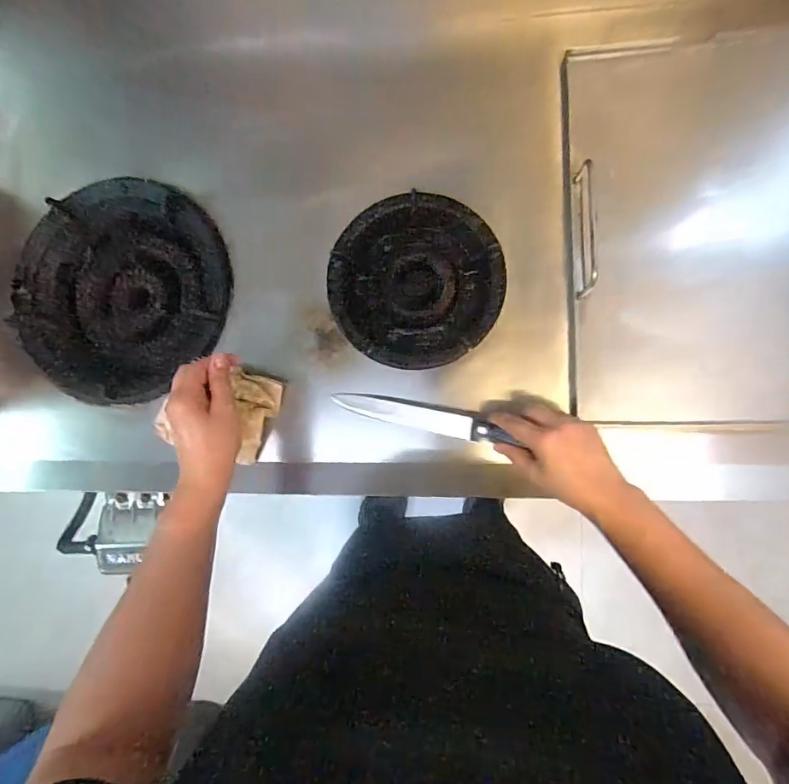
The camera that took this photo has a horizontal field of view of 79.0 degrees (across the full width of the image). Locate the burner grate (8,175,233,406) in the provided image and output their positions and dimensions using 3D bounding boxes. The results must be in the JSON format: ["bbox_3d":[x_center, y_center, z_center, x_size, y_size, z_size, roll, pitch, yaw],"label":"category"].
[{"bbox_3d":[-0.352,-0.126,0.624,0.279,0.045,0.256,0,88,6],"label":"burner grate"}]

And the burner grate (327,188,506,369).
[{"bbox_3d":[0.026,-0.132,0.579,0.199,0.026,0.196,0,88,6],"label":"burner grate"}]

